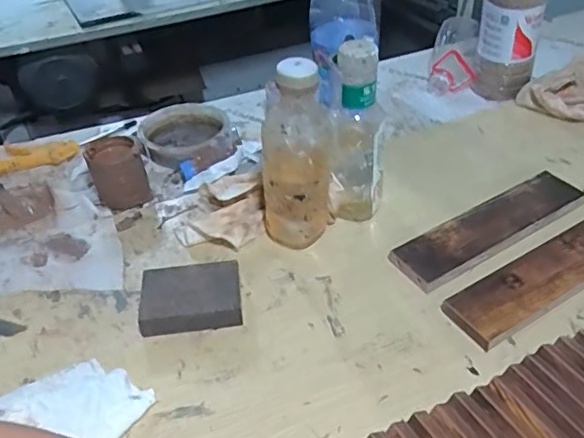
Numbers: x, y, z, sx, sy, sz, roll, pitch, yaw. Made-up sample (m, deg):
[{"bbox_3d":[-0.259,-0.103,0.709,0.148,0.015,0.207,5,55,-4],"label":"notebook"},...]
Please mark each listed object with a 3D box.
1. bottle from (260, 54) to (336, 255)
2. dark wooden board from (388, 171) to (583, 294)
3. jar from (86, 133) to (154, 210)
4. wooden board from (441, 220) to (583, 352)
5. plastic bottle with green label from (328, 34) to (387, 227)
[{"bbox_3d":[0.006,-0.070,0.625,0.077,0.211,0.086,-1,40,1],"label":"bottle"},{"bbox_3d":[0.230,0.010,0.668,0.256,0.020,0.068,-23,45,-24],"label":"dark wooden board"},{"bbox_3d":[-0.221,-0.063,0.747,0.065,0.070,0.071,-14,42,-14],"label":"jar"},{"bbox_3d":[0.267,0.056,0.603,0.248,0.023,0.063,-22,44,-23],"label":"wooden board"},{"bbox_3d":[0.069,-0.089,0.640,0.056,0.212,0.060,-1,40,1],"label":"plastic bottle with green label"}]

